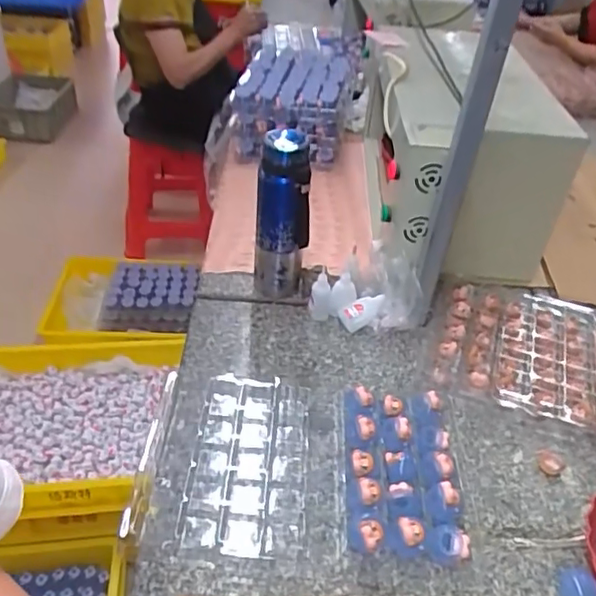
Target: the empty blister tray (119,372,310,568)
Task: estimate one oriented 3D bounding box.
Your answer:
[{"bbox_3d":[-0.090,0.195,0.740,0.201,0.024,0.268,5,38,-1],"label":"empty blister tray"}]

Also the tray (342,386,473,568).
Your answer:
[{"bbox_3d":[0.128,0.206,0.731,0.139,0.050,0.230,5,38,-1],"label":"tray"}]

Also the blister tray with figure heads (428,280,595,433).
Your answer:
[{"bbox_3d":[0.404,0.093,0.915,0.375,0.035,0.275,15,39,11],"label":"blister tray with figure heads"}]

